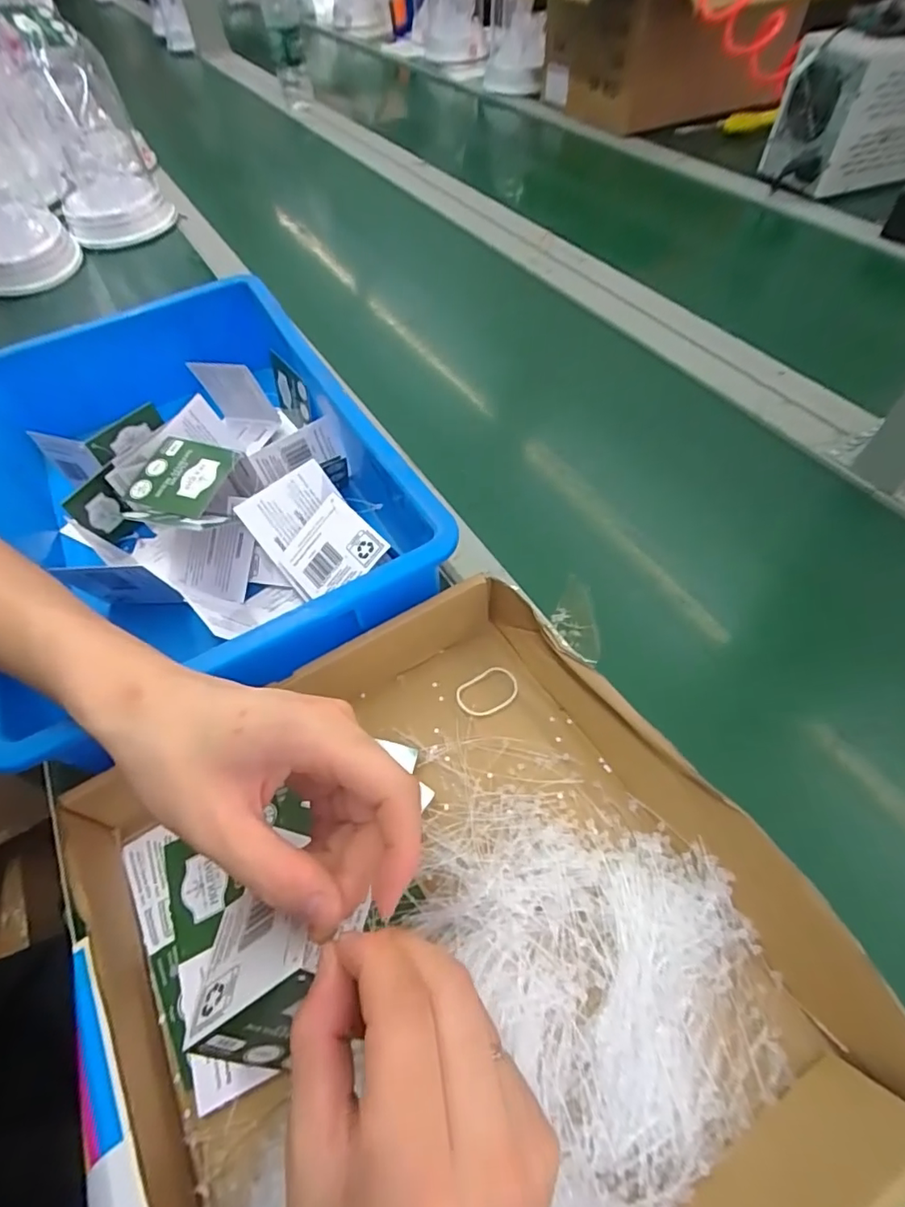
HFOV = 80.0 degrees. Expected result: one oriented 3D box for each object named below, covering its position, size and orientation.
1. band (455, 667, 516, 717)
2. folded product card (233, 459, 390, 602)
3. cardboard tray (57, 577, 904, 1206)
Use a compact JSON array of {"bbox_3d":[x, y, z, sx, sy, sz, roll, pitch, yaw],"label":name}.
[{"bbox_3d":[0.023,0.057,0.352,0.042,0.004,0.029,-30,59,-15],"label":"band"},{"bbox_3d":[-0.097,-0.047,0.385,0.066,0.034,0.105,-35,61,-18],"label":"folded product card"},{"bbox_3d":[-0.009,0.158,0.254,0.308,0.054,0.309,-29,59,-15],"label":"cardboard tray"}]

